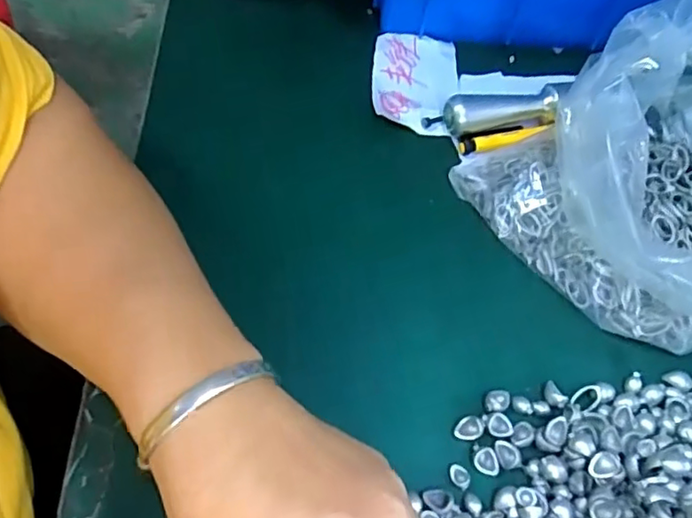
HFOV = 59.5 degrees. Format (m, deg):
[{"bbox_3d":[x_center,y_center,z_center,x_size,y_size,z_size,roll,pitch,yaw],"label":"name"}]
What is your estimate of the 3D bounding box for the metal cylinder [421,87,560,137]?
[{"bbox_3d":[0.084,-0.082,0.342,0.074,0.018,0.020,-9,63,-9],"label":"metal cylinder"}]

